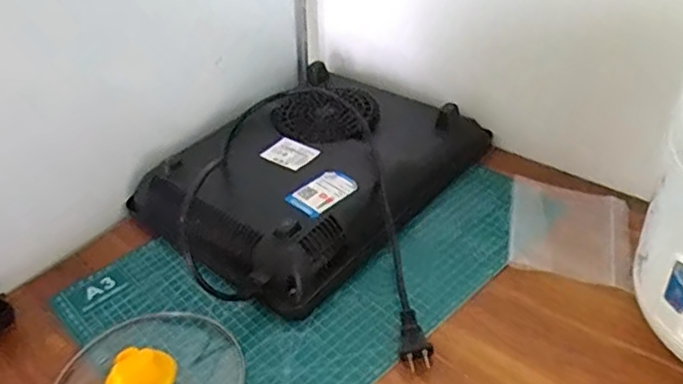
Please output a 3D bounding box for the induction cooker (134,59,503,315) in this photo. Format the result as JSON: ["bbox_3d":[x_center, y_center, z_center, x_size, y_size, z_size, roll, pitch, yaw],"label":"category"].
[{"bbox_3d":[-0.030,-0.032,0.701,0.349,0.066,0.264,-35,47,-31],"label":"induction cooker"}]

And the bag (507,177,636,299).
[{"bbox_3d":[0.229,0.038,0.625,0.117,0.009,0.127,9,41,19],"label":"bag"}]

